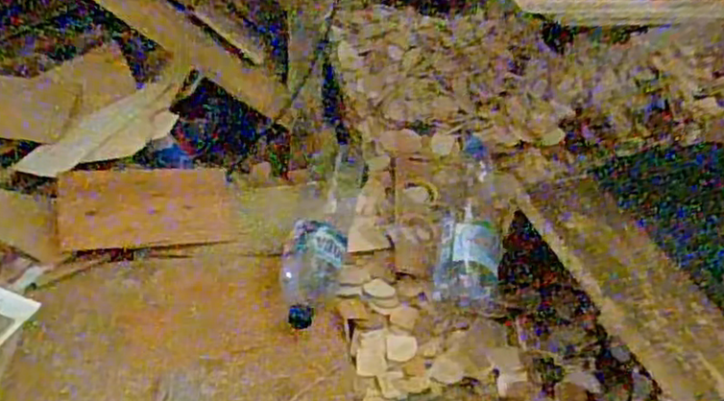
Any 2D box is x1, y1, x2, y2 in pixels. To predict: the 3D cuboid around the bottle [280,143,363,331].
[{"bbox_3d":[-0.054,0.030,0.997,0.087,0.073,0.333,11,53,7],"label":"bottle"}]

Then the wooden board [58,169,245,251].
[{"bbox_3d":[-0.326,0.010,1.040,0.262,0.012,0.129,-3,66,-11],"label":"wooden board"}]

